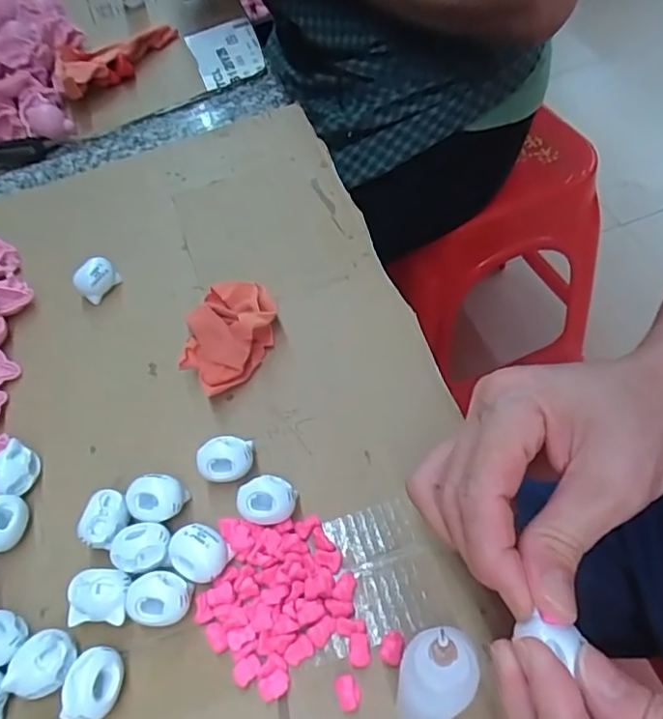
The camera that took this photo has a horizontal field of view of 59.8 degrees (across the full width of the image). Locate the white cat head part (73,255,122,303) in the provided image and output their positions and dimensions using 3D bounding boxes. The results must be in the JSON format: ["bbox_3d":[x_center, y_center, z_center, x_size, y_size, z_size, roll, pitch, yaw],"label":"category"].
[{"bbox_3d":[-0.144,-0.049,0.356,0.015,0.022,0.025,26,63,24],"label":"white cat head part"}]

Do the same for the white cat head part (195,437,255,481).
[{"bbox_3d":[-0.050,0.048,0.274,0.025,0.019,0.018,-9,55,3],"label":"white cat head part"}]

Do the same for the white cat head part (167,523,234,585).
[{"bbox_3d":[-0.057,0.084,0.249,0.024,0.014,0.022,-4,55,6],"label":"white cat head part"}]

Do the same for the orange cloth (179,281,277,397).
[{"bbox_3d":[-0.055,-0.017,0.312,0.041,0.035,0.063,7,57,14],"label":"orange cloth"}]

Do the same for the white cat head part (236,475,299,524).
[{"bbox_3d":[-0.029,0.064,0.259,0.026,0.018,0.019,-11,55,1],"label":"white cat head part"}]

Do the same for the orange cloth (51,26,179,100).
[{"bbox_3d":[-0.198,-0.272,0.522,0.042,0.034,0.124,28,64,25],"label":"orange cloth"}]

